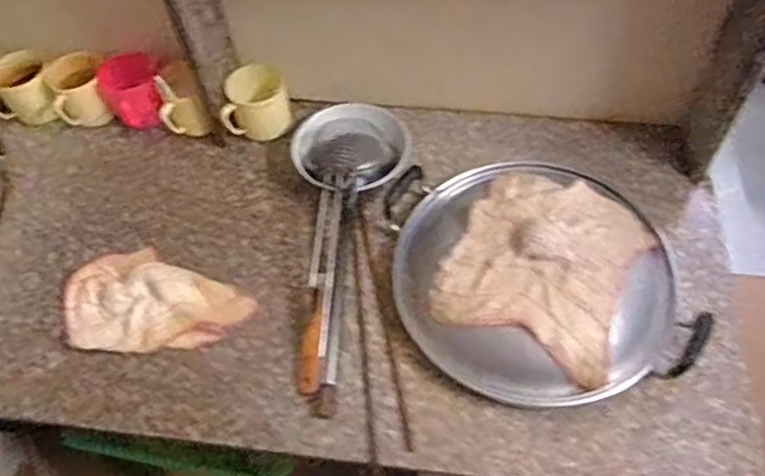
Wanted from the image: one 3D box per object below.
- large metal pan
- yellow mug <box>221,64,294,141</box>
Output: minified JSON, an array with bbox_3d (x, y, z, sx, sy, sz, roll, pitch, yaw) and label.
[{"bbox_3d":[0.212,0.037,0.895,0.369,0.112,0.369,-1,56,2],"label":"large metal pan"},{"bbox_3d":[-0.217,-0.238,1.110,0.108,0.091,0.110,-9,56,-3],"label":"yellow mug"}]

